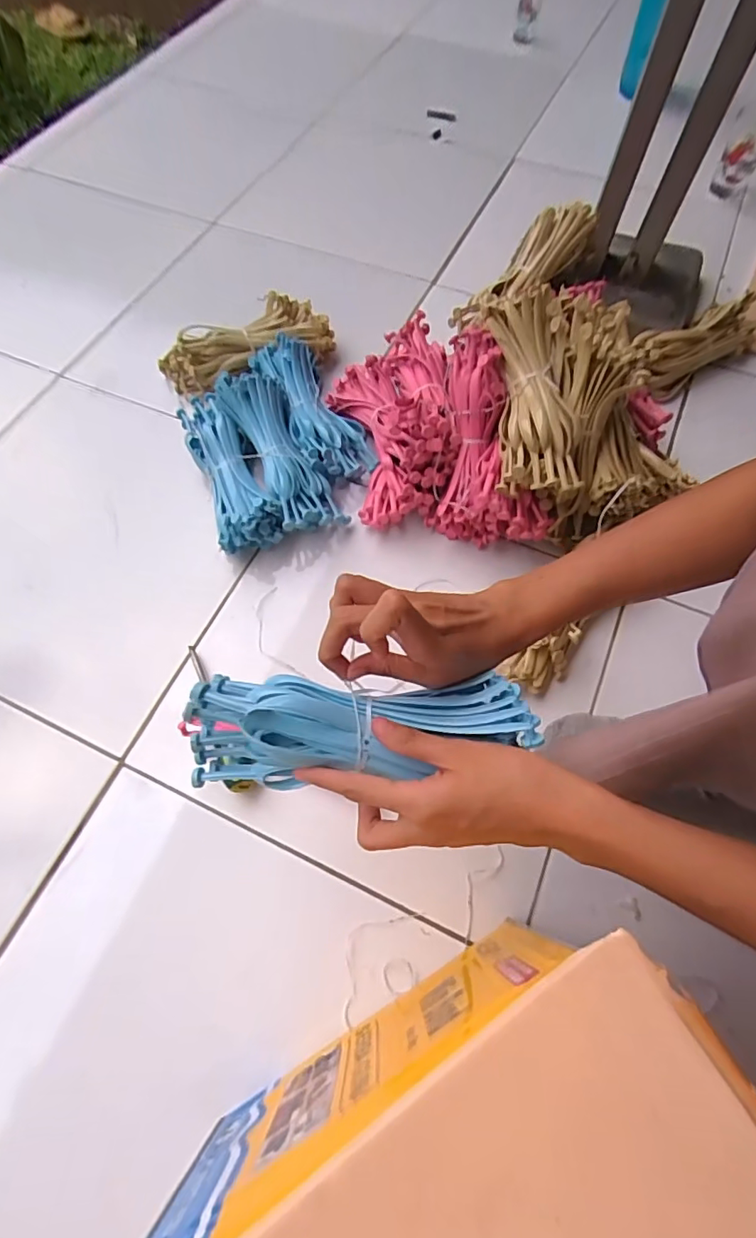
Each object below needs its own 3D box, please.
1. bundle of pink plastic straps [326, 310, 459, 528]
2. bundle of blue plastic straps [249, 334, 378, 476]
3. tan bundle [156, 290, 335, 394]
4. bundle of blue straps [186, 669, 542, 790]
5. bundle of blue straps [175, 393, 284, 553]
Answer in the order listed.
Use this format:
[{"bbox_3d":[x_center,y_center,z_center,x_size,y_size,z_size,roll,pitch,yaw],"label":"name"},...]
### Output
[{"bbox_3d":[0.014,-0.238,0.614,0.132,0.100,0.248,-1,65,0],"label":"bundle of pink plastic straps"},{"bbox_3d":[-0.080,-0.267,0.660,0.088,0.061,0.213,-27,68,-12],"label":"bundle of blue plastic straps"},{"bbox_3d":[-0.174,-0.362,0.707,0.224,0.065,0.081,-20,67,-9],"label":"tan bundle"},{"bbox_3d":[-0.013,0.060,0.324,0.204,0.047,0.064,-5,65,4],"label":"bundle of blue straps"},{"bbox_3d":[-0.174,-0.175,0.620,0.075,0.042,0.204,-20,67,-9],"label":"bundle of blue straps"}]

